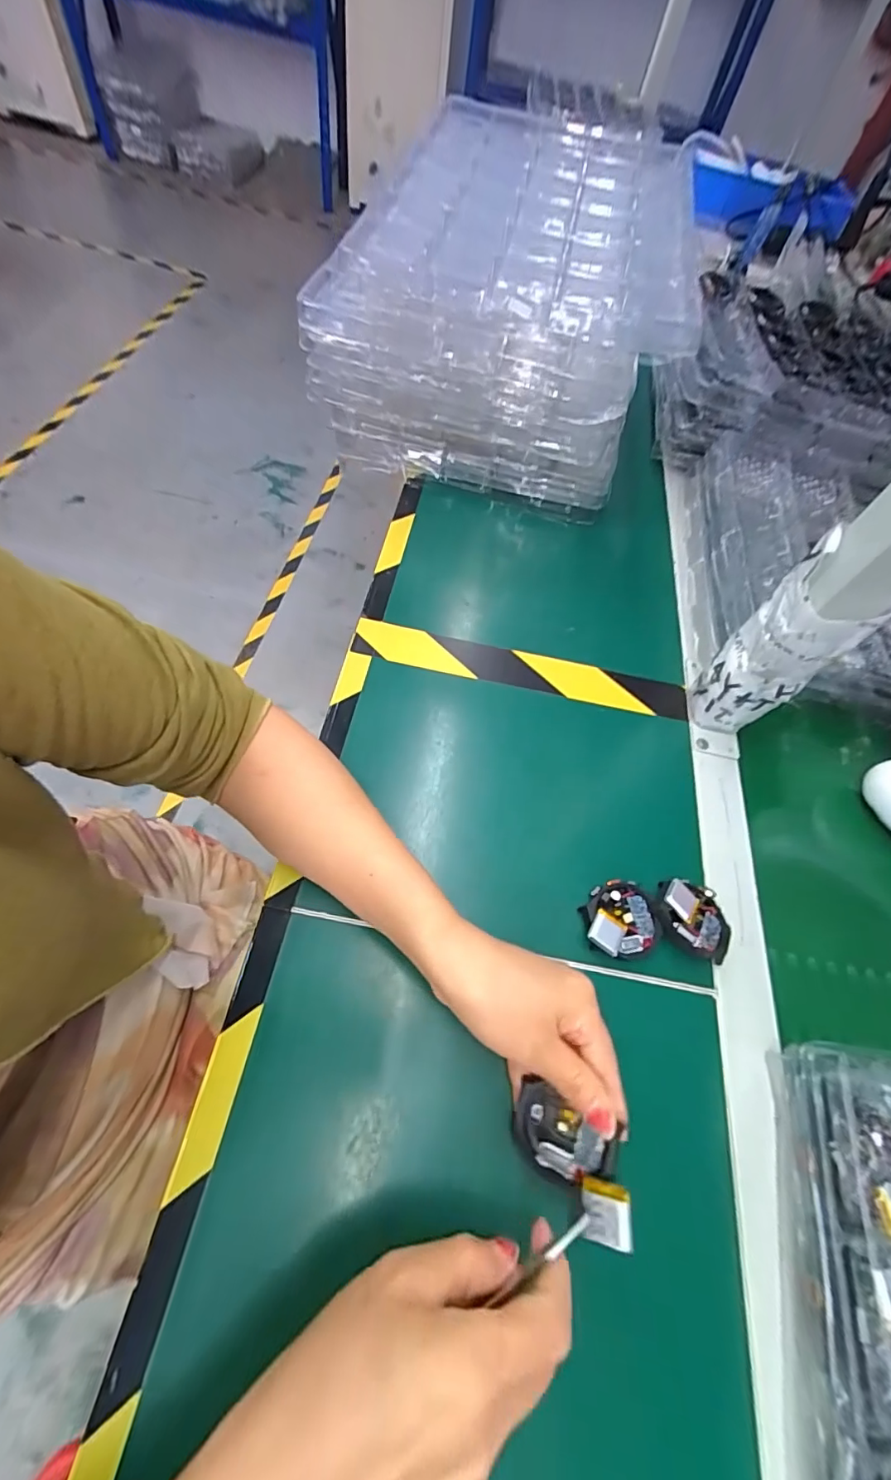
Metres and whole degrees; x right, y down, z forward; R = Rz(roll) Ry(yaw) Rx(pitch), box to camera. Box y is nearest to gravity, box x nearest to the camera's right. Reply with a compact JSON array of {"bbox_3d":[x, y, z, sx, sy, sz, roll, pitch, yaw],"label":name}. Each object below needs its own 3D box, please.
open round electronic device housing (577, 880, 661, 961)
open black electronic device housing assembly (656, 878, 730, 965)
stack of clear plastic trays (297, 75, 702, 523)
[{"bbox_3d":[0.116,0.120,0.332,0.051,0.015,0.048,4,60,-7],"label":"open round electronic device housing"},{"bbox_3d":[0.168,0.120,0.338,0.051,0.017,0.044,27,60,6],"label":"open black electronic device housing assembly"},{"bbox_3d":[0.073,-0.512,0.574,0.330,0.182,0.497,13,60,-2],"label":"stack of clear plastic trays"}]

